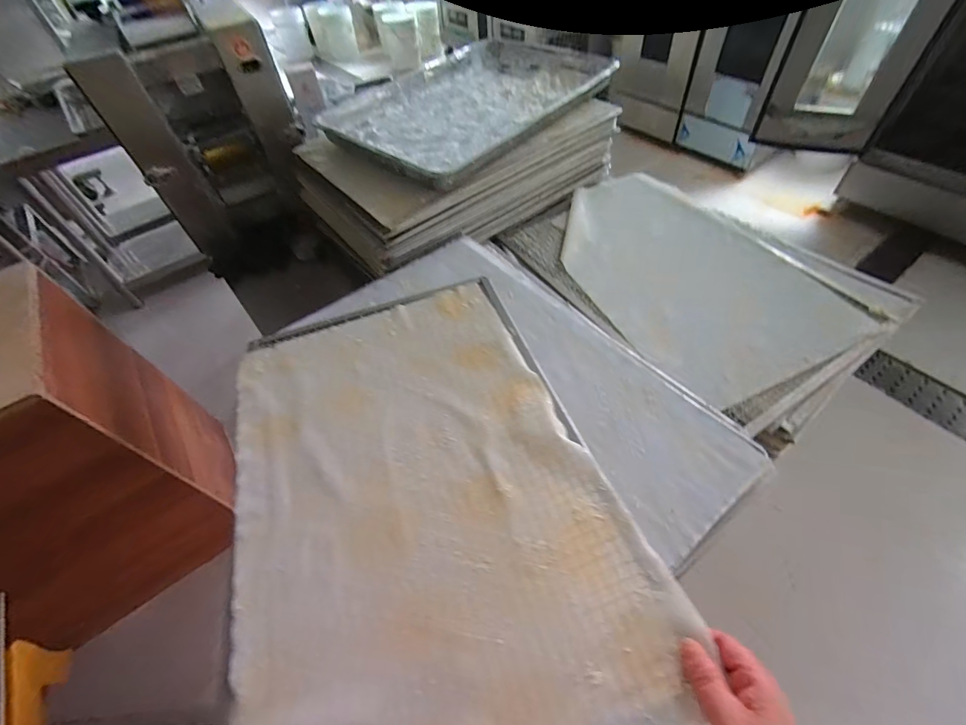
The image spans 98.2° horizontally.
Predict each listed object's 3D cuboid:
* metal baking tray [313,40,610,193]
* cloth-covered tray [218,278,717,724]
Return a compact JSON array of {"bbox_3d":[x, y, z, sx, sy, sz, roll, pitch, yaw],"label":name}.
[{"bbox_3d":[-0.020,-0.600,0.952,0.444,0.051,0.629,35,63,27],"label":"metal baking tray"},{"bbox_3d":[-0.082,0.120,0.479,0.380,0.012,0.596,-18,48,-8],"label":"cloth-covered tray"}]

